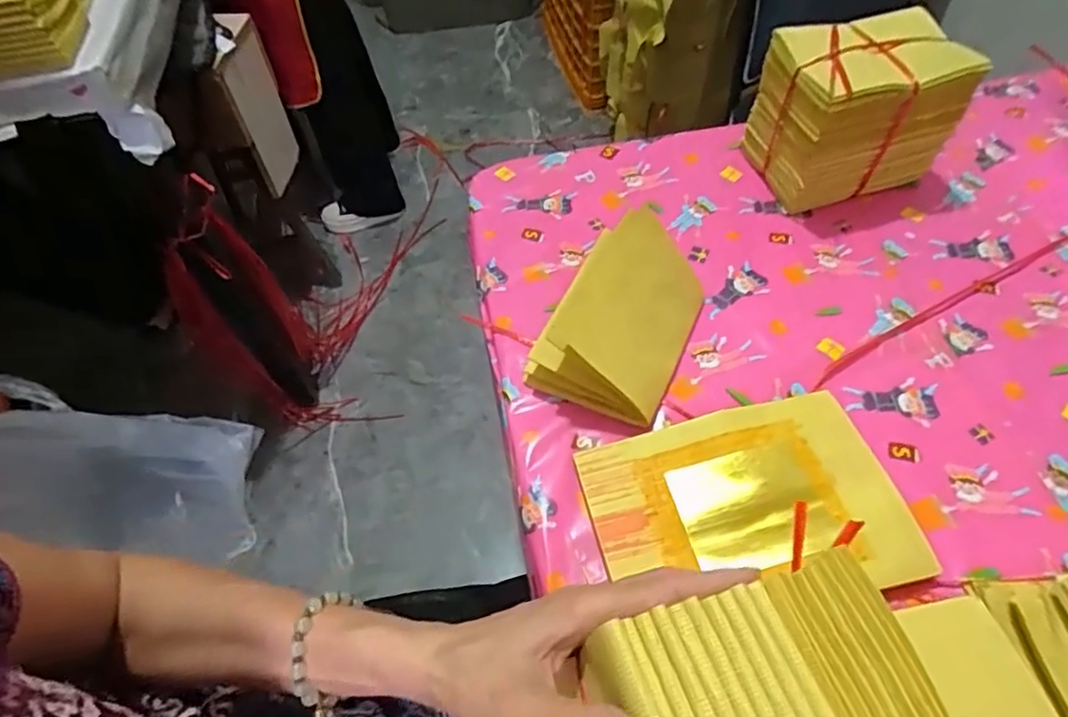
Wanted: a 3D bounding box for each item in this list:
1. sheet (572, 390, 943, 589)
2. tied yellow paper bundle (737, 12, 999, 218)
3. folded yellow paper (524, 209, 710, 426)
[{"bbox_3d":[0.164,0.113,0.473,0.230,0.022,0.154,-14,57,-6],"label":"sheet"},{"bbox_3d":[0.328,-0.253,0.639,0.166,0.147,0.112,-12,57,-5],"label":"tied yellow paper bundle"},{"bbox_3d":[0.078,-0.037,0.535,0.111,0.092,0.150,24,61,18],"label":"folded yellow paper"}]

